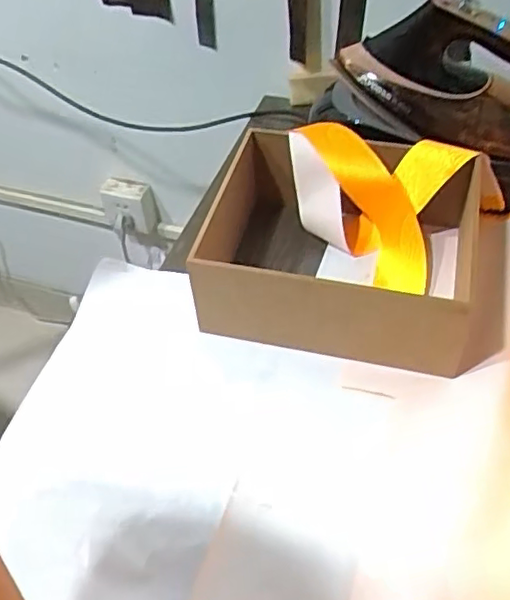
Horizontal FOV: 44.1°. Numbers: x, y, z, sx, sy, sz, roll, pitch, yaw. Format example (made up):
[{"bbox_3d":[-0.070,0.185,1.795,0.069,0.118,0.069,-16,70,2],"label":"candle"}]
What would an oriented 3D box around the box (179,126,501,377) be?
[{"bbox_3d":[0.104,-0.067,0.640,0.278,0.084,0.243,9,49,14],"label":"box"}]

